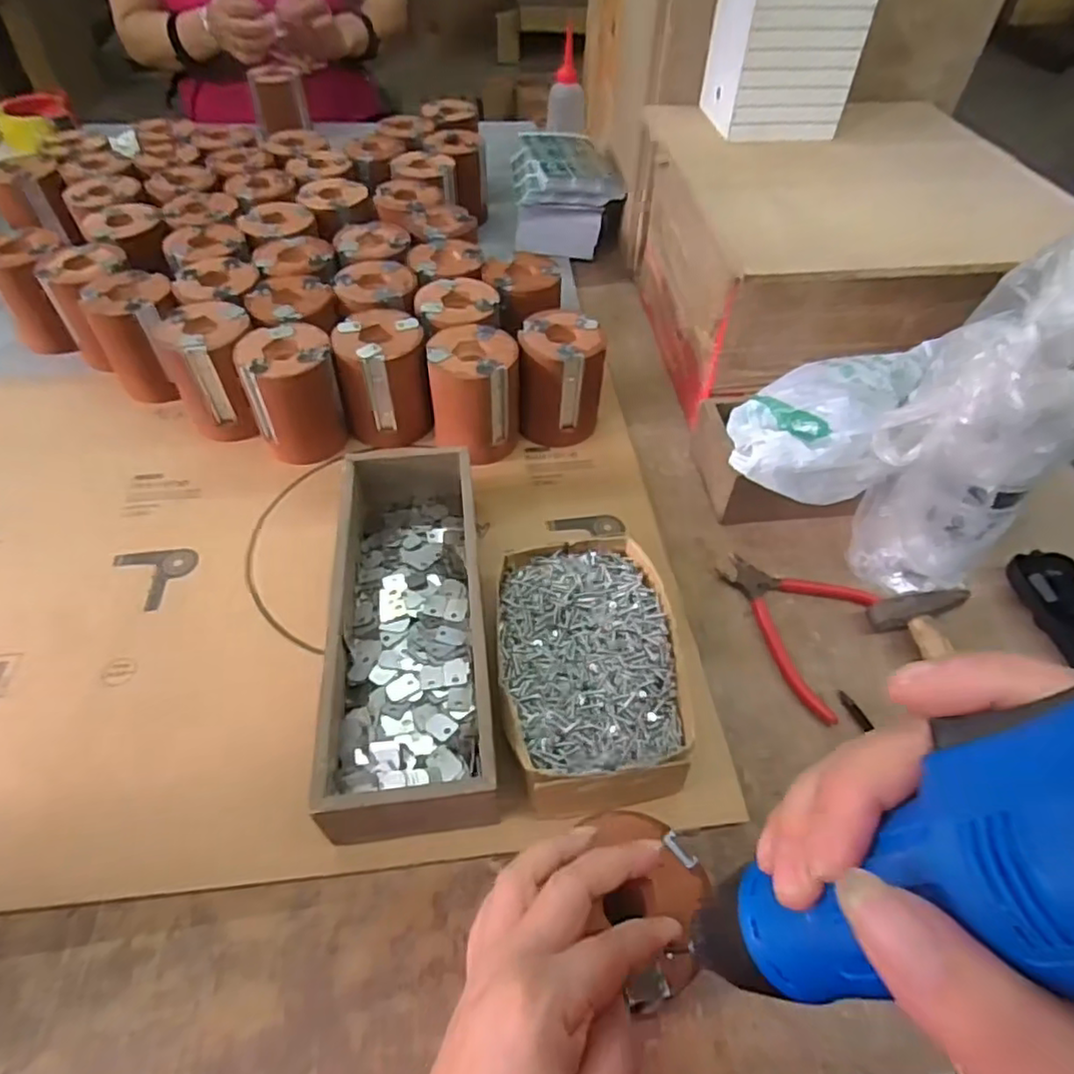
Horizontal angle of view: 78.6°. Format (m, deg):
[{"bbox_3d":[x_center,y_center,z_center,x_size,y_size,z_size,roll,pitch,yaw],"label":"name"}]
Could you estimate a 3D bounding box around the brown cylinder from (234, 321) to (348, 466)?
[{"bbox_3d":[-0.218,-0.127,0.597,0.075,0.104,0.078,-20,53,-17],"label":"brown cylinder"}]

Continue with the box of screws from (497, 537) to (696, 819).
[{"bbox_3d":[0.036,0.092,0.449,0.118,0.061,0.180,-5,51,-6],"label":"box of screws"}]

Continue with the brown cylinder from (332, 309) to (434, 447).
[{"bbox_3d":[-0.142,-0.146,0.610,0.080,0.096,0.074,-12,51,-11],"label":"brown cylinder"}]

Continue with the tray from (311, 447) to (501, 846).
[{"bbox_3d":[-0.088,0.058,0.467,0.101,0.067,0.307,-5,51,-5],"label":"tray"}]

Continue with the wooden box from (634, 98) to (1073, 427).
[{"bbox_3d":[0.283,-0.268,0.655,0.304,0.199,0.357,-1,50,-3],"label":"wooden box"}]

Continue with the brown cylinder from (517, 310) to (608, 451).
[{"bbox_3d":[0.023,-0.147,0.613,0.076,0.096,0.073,4,50,2],"label":"brown cylinder"}]

